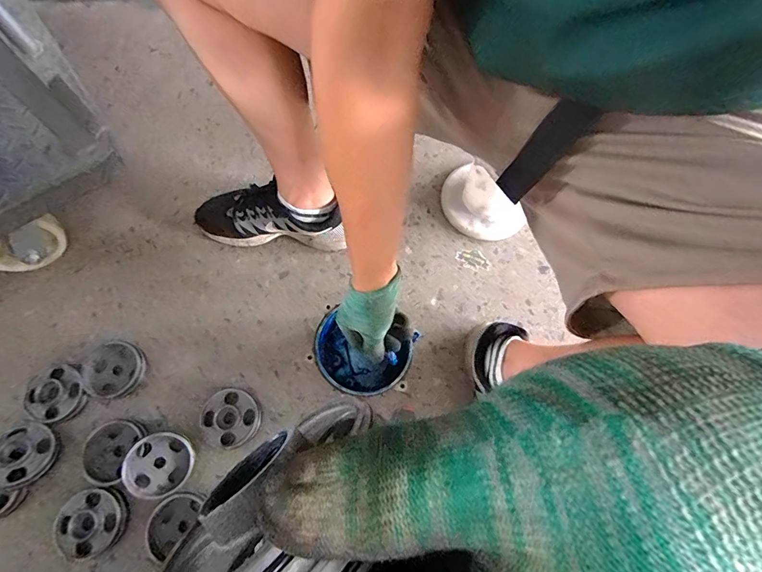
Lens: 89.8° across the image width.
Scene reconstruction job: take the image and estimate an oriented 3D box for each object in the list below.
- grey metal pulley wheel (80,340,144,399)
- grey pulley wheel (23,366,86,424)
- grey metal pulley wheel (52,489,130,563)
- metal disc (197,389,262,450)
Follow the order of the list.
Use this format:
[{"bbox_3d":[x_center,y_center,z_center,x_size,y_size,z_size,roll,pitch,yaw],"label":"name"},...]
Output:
[{"bbox_3d":[-0.421,0.132,0.607,0.086,0.021,0.085,1,71,-2],"label":"grey metal pulley wheel"},{"bbox_3d":[-0.502,0.166,0.594,0.083,0.030,0.079,28,72,7],"label":"grey pulley wheel"},{"bbox_3d":[-0.407,0.332,0.536,0.084,0.023,0.090,1,71,-2],"label":"grey metal pulley wheel"},{"bbox_3d":[-0.233,0.203,0.589,0.089,0.029,0.084,1,71,-2],"label":"metal disc"}]

